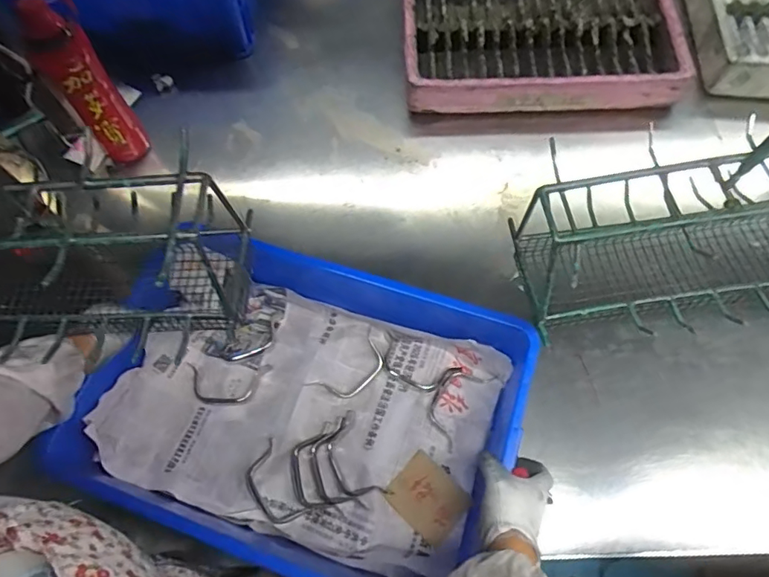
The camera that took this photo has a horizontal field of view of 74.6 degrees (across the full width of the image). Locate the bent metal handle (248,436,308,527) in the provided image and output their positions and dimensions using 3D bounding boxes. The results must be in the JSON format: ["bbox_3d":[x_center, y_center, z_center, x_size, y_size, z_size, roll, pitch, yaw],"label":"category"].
[{"bbox_3d":[-0.153,0.263,0.679,0.050,0.026,0.109,-27,70,-14],"label":"bent metal handle"}]

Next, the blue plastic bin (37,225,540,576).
[{"bbox_3d":[-0.101,0.148,0.664,0.502,0.163,0.335,18,66,6],"label":"blue plastic bin"}]

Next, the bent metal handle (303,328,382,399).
[{"bbox_3d":[-0.049,0.122,0.746,0.127,0.007,0.061,-39,73,-18],"label":"bent metal handle"}]

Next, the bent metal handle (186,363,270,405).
[{"bbox_3d":[-0.235,0.141,0.747,0.123,0.004,0.060,2,66,-1],"label":"bent metal handle"}]

